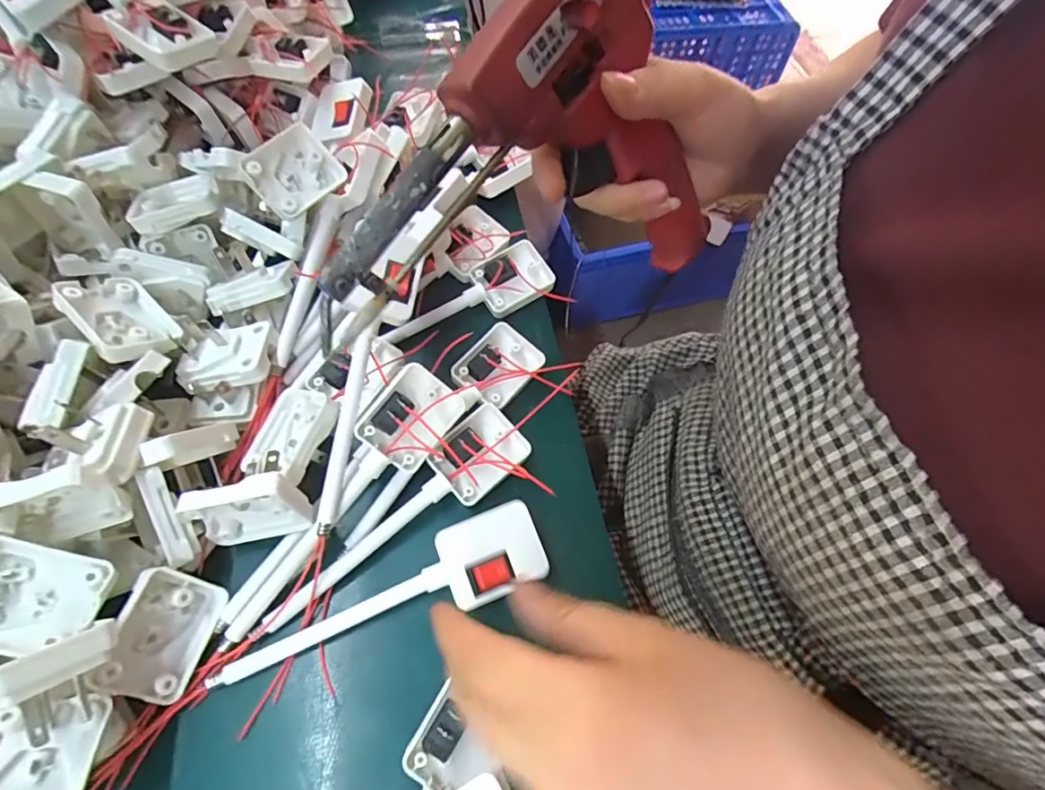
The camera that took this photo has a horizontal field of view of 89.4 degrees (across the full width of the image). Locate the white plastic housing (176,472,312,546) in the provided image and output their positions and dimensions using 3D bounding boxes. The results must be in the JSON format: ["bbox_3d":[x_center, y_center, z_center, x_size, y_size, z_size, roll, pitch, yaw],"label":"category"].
[{"bbox_3d":[-0.126,0.053,0.246,0.051,0.037,0.016,-8,61,-7],"label":"white plastic housing"}]

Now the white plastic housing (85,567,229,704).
[{"bbox_3d":[-0.157,0.103,0.227,0.014,0.040,0.048,-10,53,29],"label":"white plastic housing"}]

